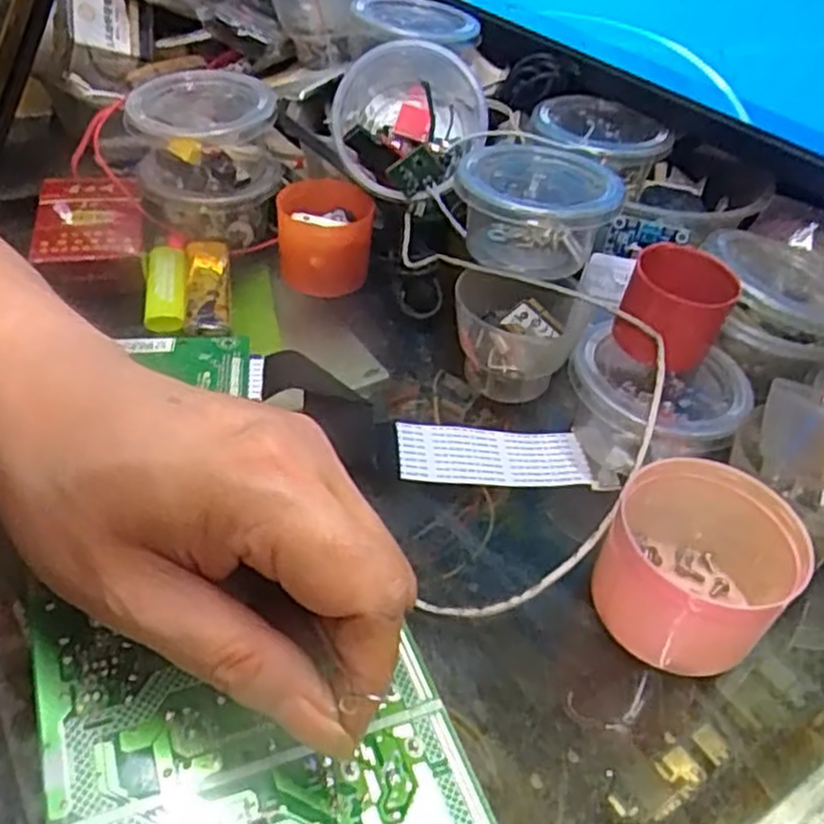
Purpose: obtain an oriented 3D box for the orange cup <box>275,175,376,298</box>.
[{"bbox_3d":[-0.048,-0.095,0.417,0.051,0.047,0.045,10,44,2],"label":"orange cup"}]

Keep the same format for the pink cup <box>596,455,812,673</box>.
[{"bbox_3d":[0.105,0.057,0.279,0.069,0.047,0.073,4,44,-4],"label":"pink cup"}]

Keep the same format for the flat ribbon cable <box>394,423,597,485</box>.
[{"bbox_3d":[0.036,0.020,0.342,0.084,0.009,0.030,1,44,-7],"label":"flat ribbon cable"}]

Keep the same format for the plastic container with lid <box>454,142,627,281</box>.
[{"bbox_3d":[0.061,-0.101,0.379,0.081,0.045,0.074,6,44,-2],"label":"plastic container with lid"}]

